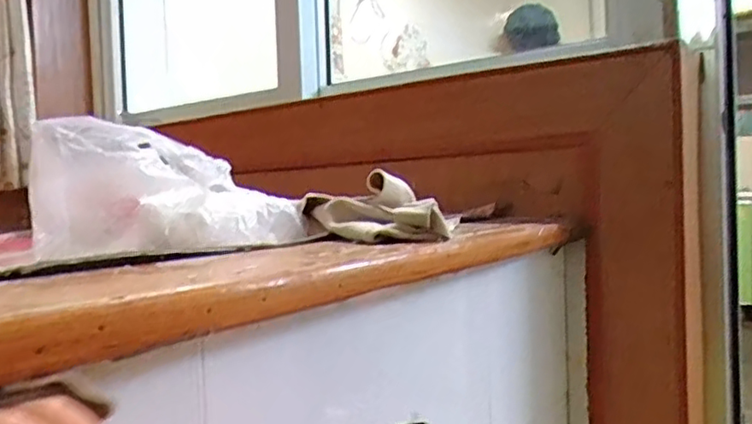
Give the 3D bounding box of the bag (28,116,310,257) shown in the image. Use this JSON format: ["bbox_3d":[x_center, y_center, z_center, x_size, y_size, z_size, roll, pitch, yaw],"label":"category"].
[{"bbox_3d":[-0.144,-0.008,0.463,0.197,0.093,0.086,11,-2,-17],"label":"bag"}]

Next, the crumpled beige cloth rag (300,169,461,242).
[{"bbox_3d":[-0.002,-0.003,0.490,0.092,0.044,0.120,-2,1,-19],"label":"crumpled beige cloth rag"}]

